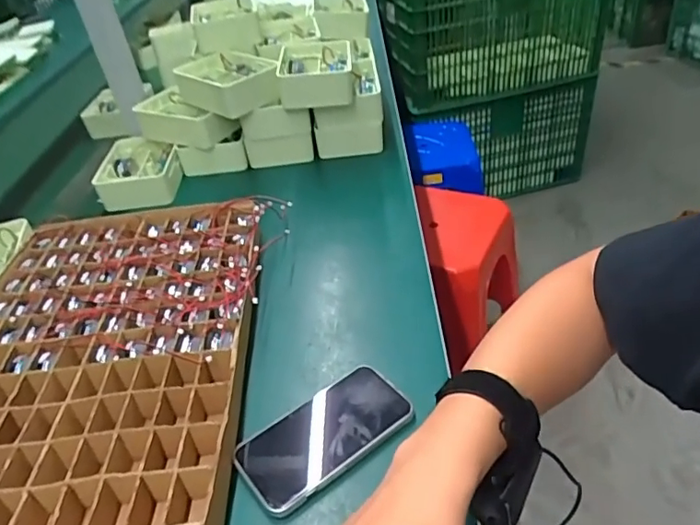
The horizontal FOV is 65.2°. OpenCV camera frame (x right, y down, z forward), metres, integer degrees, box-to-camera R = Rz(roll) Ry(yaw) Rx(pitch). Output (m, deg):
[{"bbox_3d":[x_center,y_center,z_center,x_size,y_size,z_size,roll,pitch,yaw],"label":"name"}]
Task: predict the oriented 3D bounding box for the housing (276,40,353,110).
[{"bbox_3d":[-0.049,-0.282,0.815,0.105,0.053,0.143,-6,38,4],"label":"housing"}]

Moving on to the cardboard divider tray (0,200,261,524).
[{"bbox_3d":[-0.244,0.087,0.546,0.301,0.049,0.423,-7,39,1],"label":"cardboard divider tray"}]

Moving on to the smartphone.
[{"bbox_3d":[-0.020,0.145,0.465,0.147,0.011,0.076,-29,43,-25],"label":"smartphone"}]

